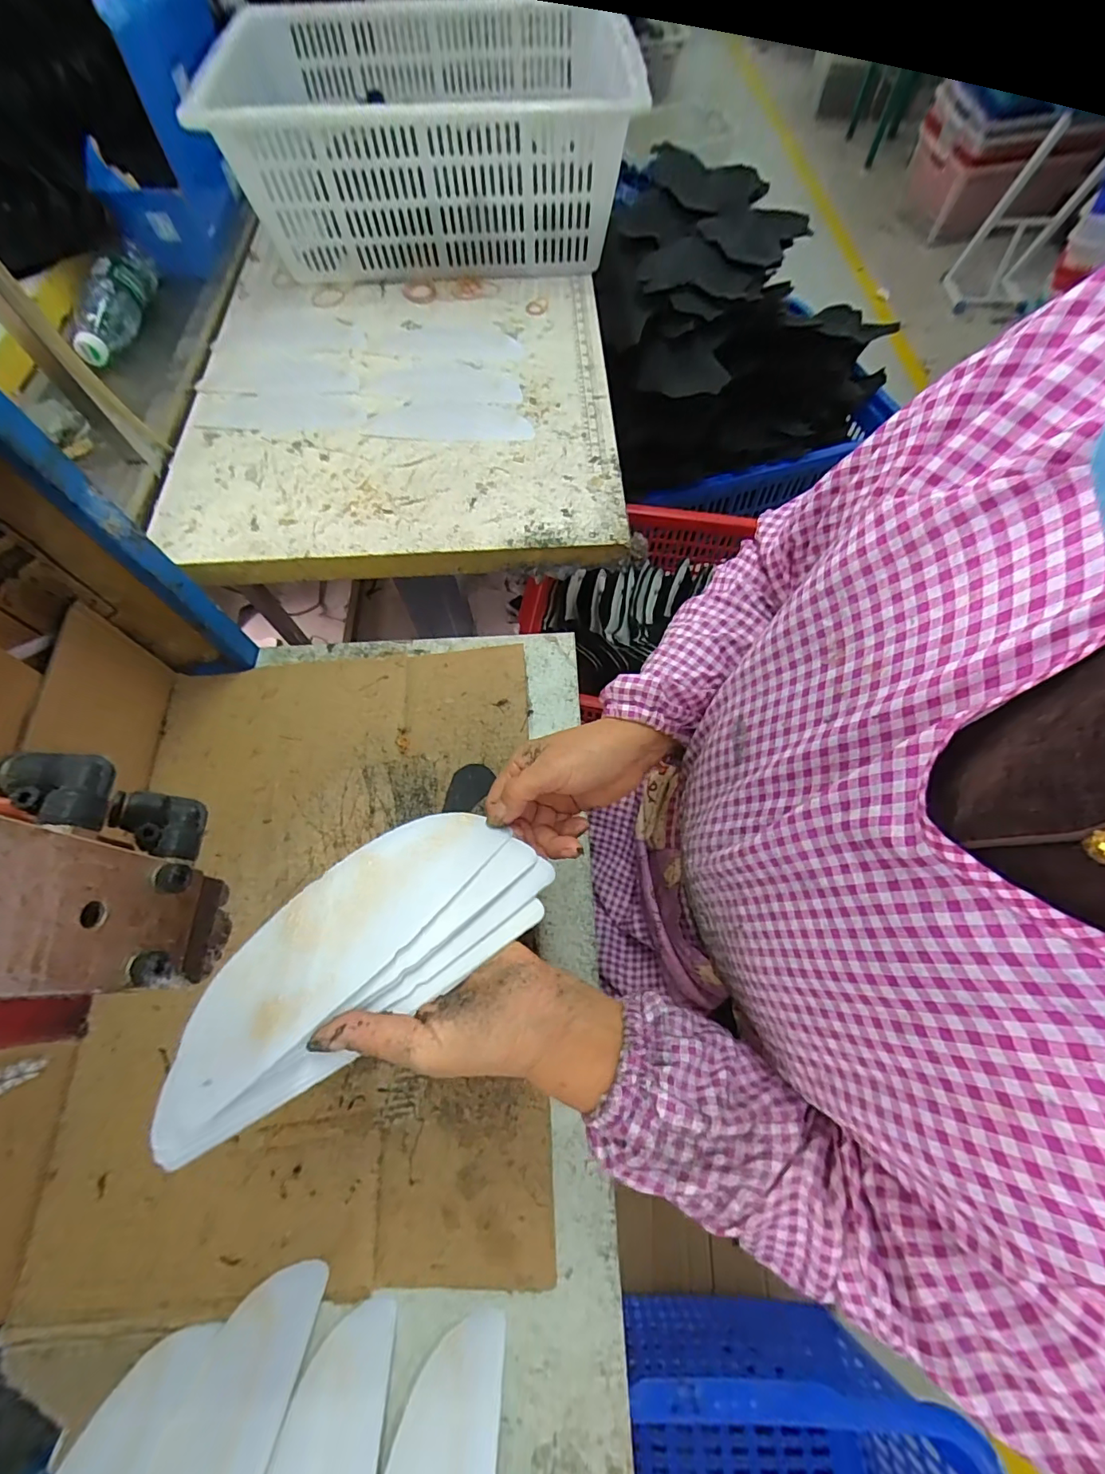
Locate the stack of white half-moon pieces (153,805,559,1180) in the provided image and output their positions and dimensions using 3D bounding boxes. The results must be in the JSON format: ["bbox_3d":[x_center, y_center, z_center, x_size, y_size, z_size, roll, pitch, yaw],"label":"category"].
[{"bbox_3d":[-0.106,0.116,0.287,0.217,0.020,0.097,-31,68,-32],"label":"stack of white half-moon pieces"}]

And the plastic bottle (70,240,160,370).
[{"bbox_3d":[-0.621,-0.610,0.706,0.061,0.060,0.230,1,66,1],"label":"plastic bottle"}]

